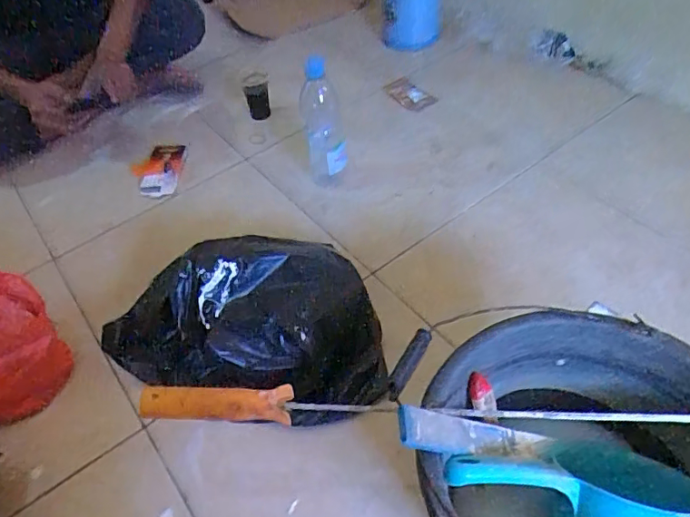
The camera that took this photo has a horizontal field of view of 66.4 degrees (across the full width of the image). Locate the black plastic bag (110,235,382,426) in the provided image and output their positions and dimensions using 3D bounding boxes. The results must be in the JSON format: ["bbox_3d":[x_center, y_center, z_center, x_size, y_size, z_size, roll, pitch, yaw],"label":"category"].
[{"bbox_3d":[-0.135,0.078,0.705,0.387,0.157,0.219,7,49,10],"label":"black plastic bag"}]

